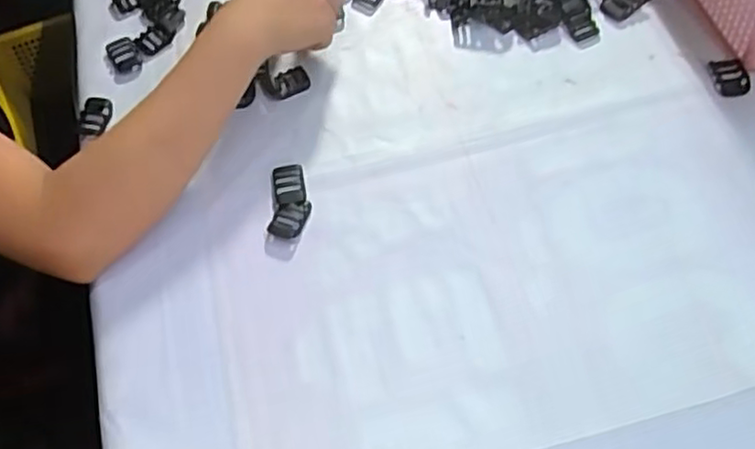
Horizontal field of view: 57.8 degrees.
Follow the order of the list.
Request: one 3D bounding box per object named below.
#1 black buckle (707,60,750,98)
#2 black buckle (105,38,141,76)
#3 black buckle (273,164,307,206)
[{"bbox_3d":[0.309,-0.129,0.597,0.030,0.006,0.035,-4,60,1],"label":"black buckle"},{"bbox_3d":[-0.231,-0.151,0.626,0.025,0.015,0.036,-29,63,-13],"label":"black buckle"},{"bbox_3d":[-0.071,-0.031,0.553,0.026,0.006,0.038,-9,61,-1],"label":"black buckle"}]

